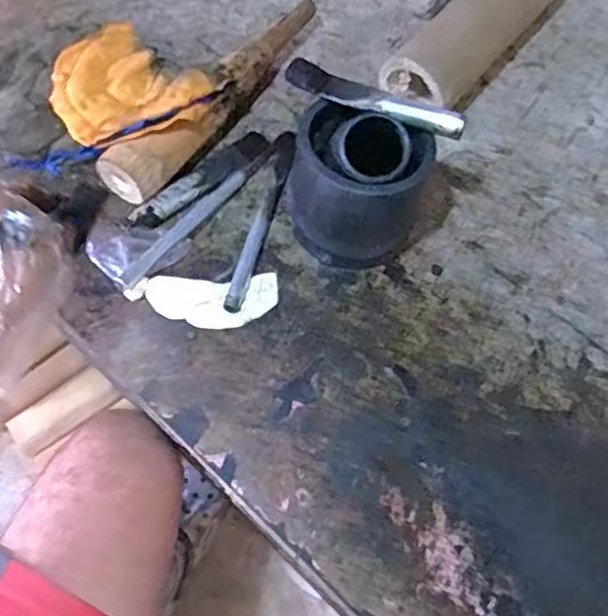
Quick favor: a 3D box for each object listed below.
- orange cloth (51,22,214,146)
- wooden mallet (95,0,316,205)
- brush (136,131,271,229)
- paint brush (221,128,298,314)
[{"bbox_3d":[-0.159,-0.192,0.586,0.110,0.034,0.148,-38,72,-23],"label":"orange cloth"},{"bbox_3d":[-0.067,-0.197,0.619,0.049,0.060,0.283,37,66,13],"label":"wooden mallet"},{"bbox_3d":[-0.085,-0.114,0.594,0.025,0.016,0.147,39,64,14],"label":"brush"},{"bbox_3d":[-0.033,-0.081,0.580,0.020,0.011,0.192,13,61,1],"label":"paint brush"}]

